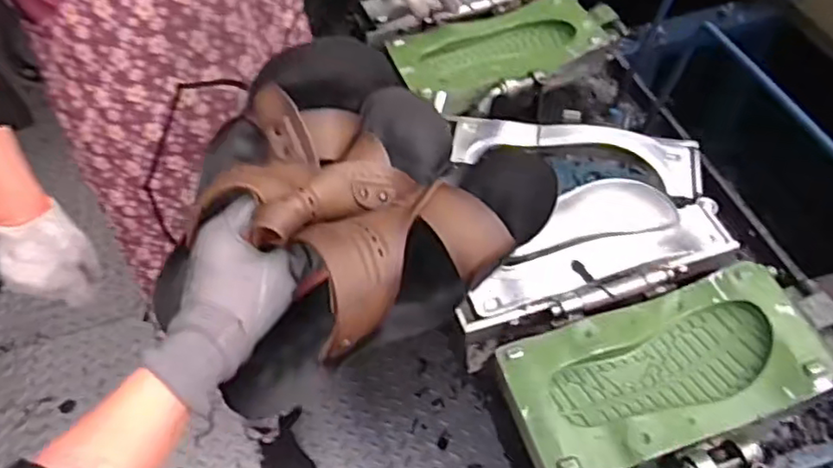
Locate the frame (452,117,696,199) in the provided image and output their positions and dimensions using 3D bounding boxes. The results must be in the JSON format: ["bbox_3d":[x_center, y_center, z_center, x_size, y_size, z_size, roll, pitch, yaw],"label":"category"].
[{"bbox_3d":[0.235,-0.128,0.928,0.355,0.027,0.117,10,53,9],"label":"frame"}]

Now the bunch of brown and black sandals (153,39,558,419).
[{"bbox_3d":[-0.056,-0.030,0.477,0.239,0.113,0.219,-25,56,-17],"label":"bunch of brown and black sandals"}]

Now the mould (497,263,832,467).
[{"bbox_3d":[0.283,0.156,0.719,0.357,0.065,0.168,-15,53,-10],"label":"mould"}]

